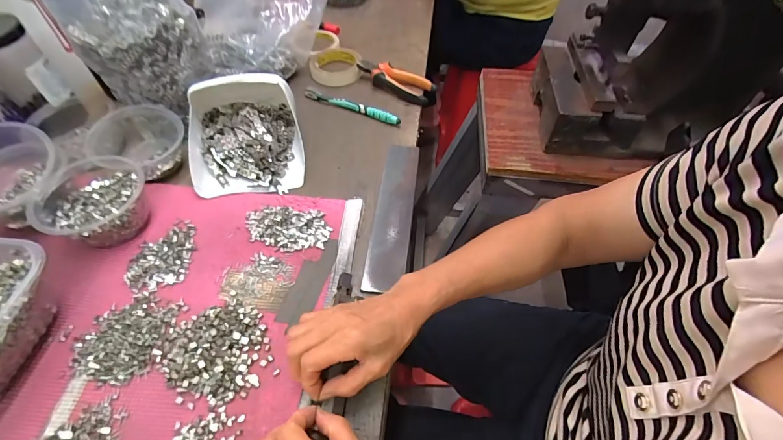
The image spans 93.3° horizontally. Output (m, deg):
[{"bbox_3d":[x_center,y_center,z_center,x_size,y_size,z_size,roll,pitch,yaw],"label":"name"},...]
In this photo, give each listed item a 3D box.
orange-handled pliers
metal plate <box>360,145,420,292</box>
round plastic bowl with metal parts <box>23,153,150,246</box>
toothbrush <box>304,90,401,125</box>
[{"bbox_3d":[0.003,-0.249,0.660,0.144,0.030,0.057,21,55,16],"label":"orange-handled pliers"},{"bbox_3d":[0.004,-0.017,0.496,0.048,0.011,0.243,9,55,0],"label":"metal plate"},{"bbox_3d":[-0.363,-0.022,0.453,0.124,0.056,0.113,0,52,0],"label":"round plastic bowl with metal parts"},{"bbox_3d":[-0.069,-0.196,0.627,0.181,0.021,0.016,20,55,15],"label":"toothbrush"}]

